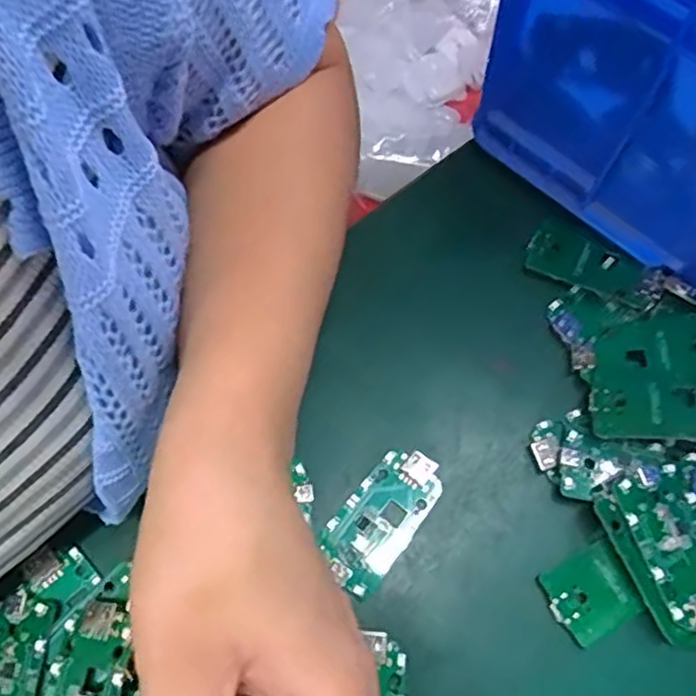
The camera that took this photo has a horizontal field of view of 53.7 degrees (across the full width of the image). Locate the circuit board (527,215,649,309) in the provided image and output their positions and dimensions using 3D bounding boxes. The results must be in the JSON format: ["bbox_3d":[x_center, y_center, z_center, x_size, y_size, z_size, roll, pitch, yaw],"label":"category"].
[{"bbox_3d":[0.114,-0.040,0.328,0.057,0.005,0.027,28,71,12],"label":"circuit board"}]

